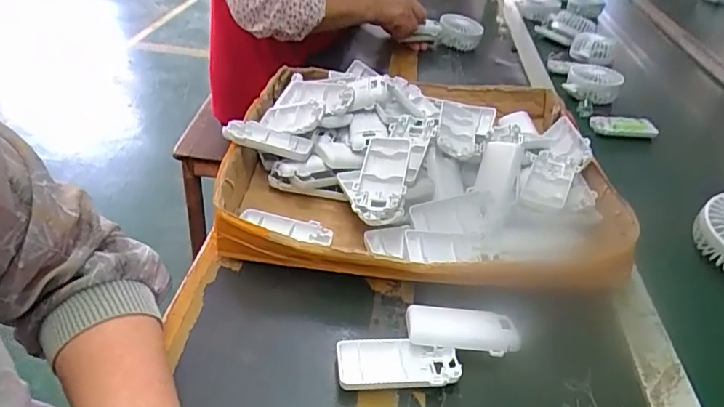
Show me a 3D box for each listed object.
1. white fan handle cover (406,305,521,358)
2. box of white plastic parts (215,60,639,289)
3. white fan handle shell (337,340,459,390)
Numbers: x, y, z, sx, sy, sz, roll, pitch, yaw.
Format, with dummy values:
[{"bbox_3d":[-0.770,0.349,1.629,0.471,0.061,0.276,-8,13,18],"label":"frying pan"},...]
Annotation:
[{"bbox_3d":[0.085,0.108,0.441,0.092,0.019,0.041,7,36,1],"label":"white fan handle cover"},{"bbox_3d":[0.063,-0.055,0.607,0.408,0.092,0.375,5,36,0],"label":"box of white plastic parts"},{"bbox_3d":[0.028,0.129,0.410,0.095,0.016,0.045,3,36,-3],"label":"white fan handle shell"}]

